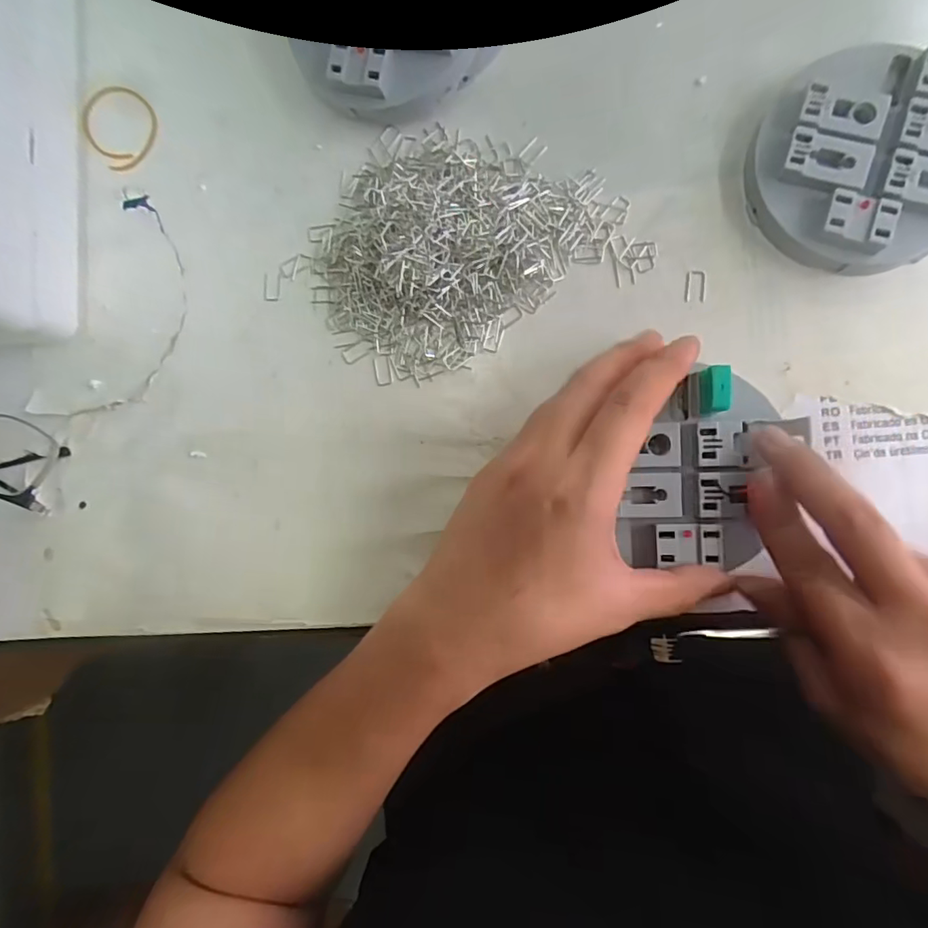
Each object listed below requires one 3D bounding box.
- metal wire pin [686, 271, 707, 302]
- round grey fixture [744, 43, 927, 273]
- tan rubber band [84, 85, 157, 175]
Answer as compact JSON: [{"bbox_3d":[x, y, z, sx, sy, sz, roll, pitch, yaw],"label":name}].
[{"bbox_3d":[0.119,-0.091,0.272,0.010,0.004,0.016,4,90,8],"label":"metal wire pin"},{"bbox_3d":[0.194,-0.145,0.255,0.105,0.025,0.099,-16,85,5],"label":"round grey fixture"},{"bbox_3d":[-0.197,-0.194,0.306,0.040,0.005,0.051,-40,84,2],"label":"tan rubber band"}]

